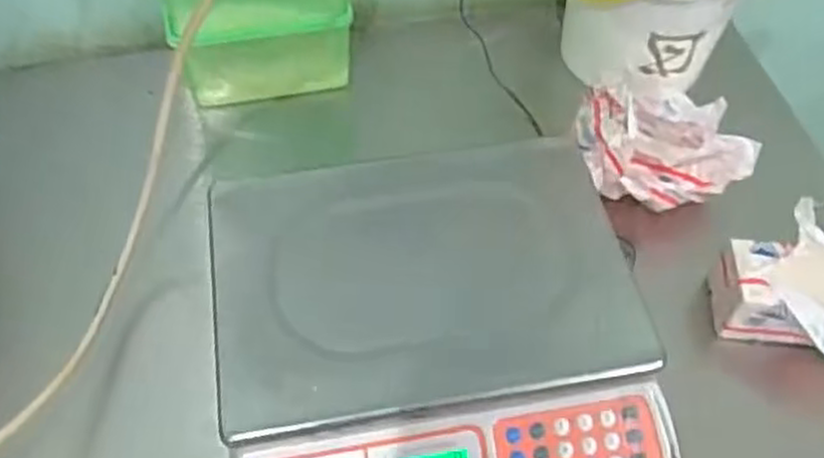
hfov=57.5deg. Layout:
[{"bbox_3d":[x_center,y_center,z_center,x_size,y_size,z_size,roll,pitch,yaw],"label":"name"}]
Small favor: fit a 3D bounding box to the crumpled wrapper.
[{"bbox_3d":[0.246,-0.089,0.739,0.162,0.073,0.131,-10,55,-9],"label":"crumpled wrapper"}]

